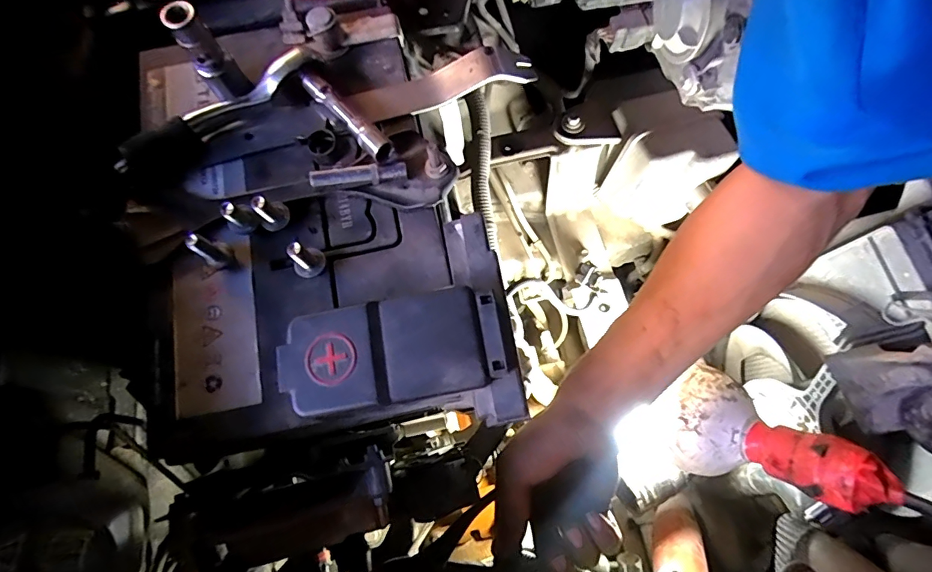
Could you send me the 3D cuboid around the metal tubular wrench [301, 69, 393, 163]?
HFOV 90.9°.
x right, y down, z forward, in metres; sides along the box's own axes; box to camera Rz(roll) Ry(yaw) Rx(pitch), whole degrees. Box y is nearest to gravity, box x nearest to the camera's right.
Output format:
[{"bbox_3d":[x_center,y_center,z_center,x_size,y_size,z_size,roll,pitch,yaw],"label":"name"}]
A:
[{"bbox_3d":[-0.067,-0.095,0.256,0.012,0.013,0.069,-40,76,-9],"label":"metal tubular wrench"}]

